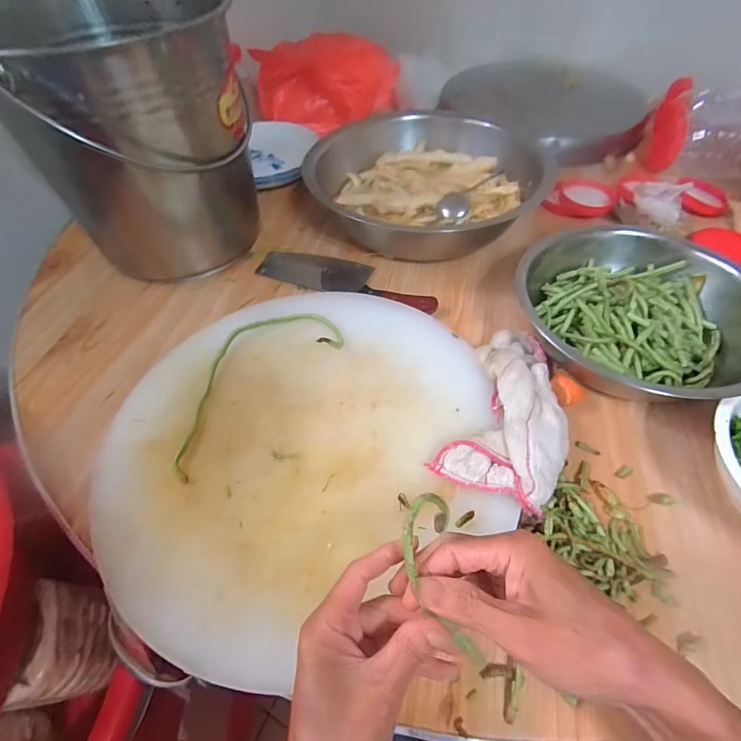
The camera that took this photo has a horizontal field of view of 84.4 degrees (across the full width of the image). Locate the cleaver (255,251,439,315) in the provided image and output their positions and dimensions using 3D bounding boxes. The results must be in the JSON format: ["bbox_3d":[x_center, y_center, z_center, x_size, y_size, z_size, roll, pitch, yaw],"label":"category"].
[{"bbox_3d":[-0.037,-0.138,0.603,0.283,0.021,0.077,18,56,16],"label":"cleaver"}]

